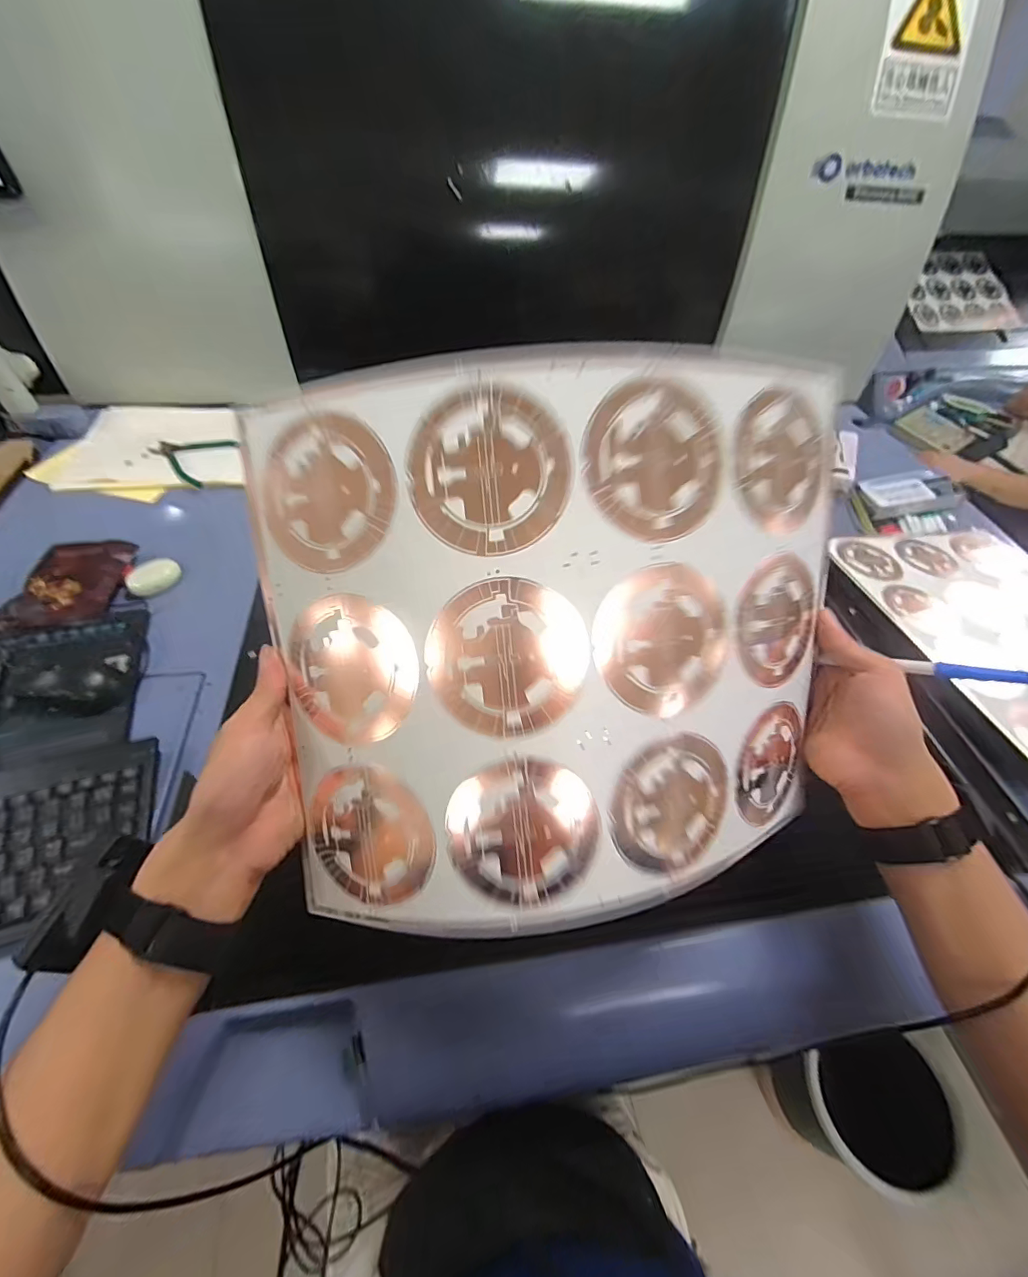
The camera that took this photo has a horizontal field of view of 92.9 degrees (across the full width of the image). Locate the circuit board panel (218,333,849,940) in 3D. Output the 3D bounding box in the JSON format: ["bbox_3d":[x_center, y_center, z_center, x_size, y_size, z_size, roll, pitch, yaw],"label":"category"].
[{"bbox_3d":[0.038,0.003,0.309,0.369,0.056,0.327,-5,96,-4],"label":"circuit board panel"}]

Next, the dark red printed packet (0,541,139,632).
[{"bbox_3d":[-0.558,-0.070,0.611,0.113,0.023,0.157,-8,52,-11],"label":"dark red printed packet"}]

